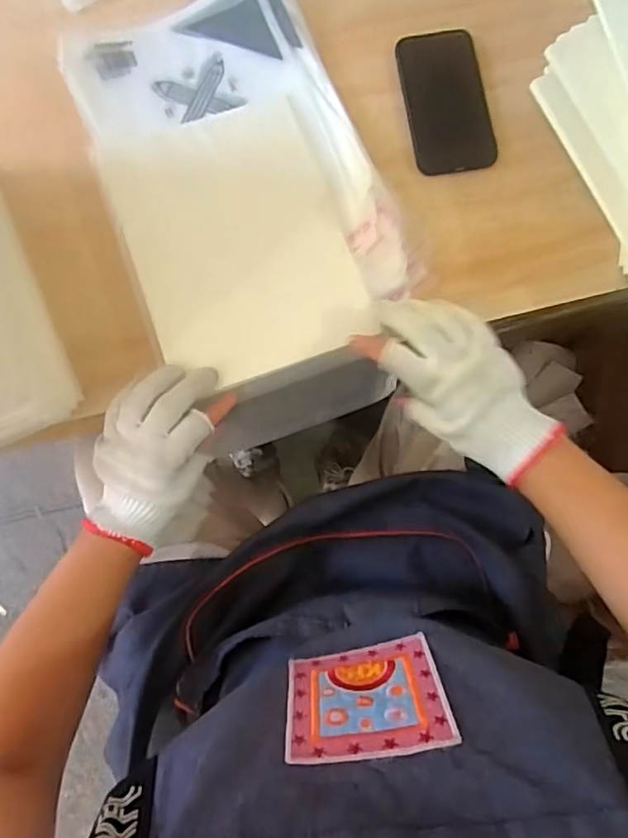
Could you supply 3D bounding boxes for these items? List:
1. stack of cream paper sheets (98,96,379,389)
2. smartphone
[{"bbox_3d":[-0.068,-0.161,0.514,0.187,0.023,0.249,-19,79,-3],"label":"stack of cream paper sheets"},{"bbox_3d":[0.129,-0.308,0.552,0.077,0.011,0.143,-10,84,9],"label":"smartphone"}]

